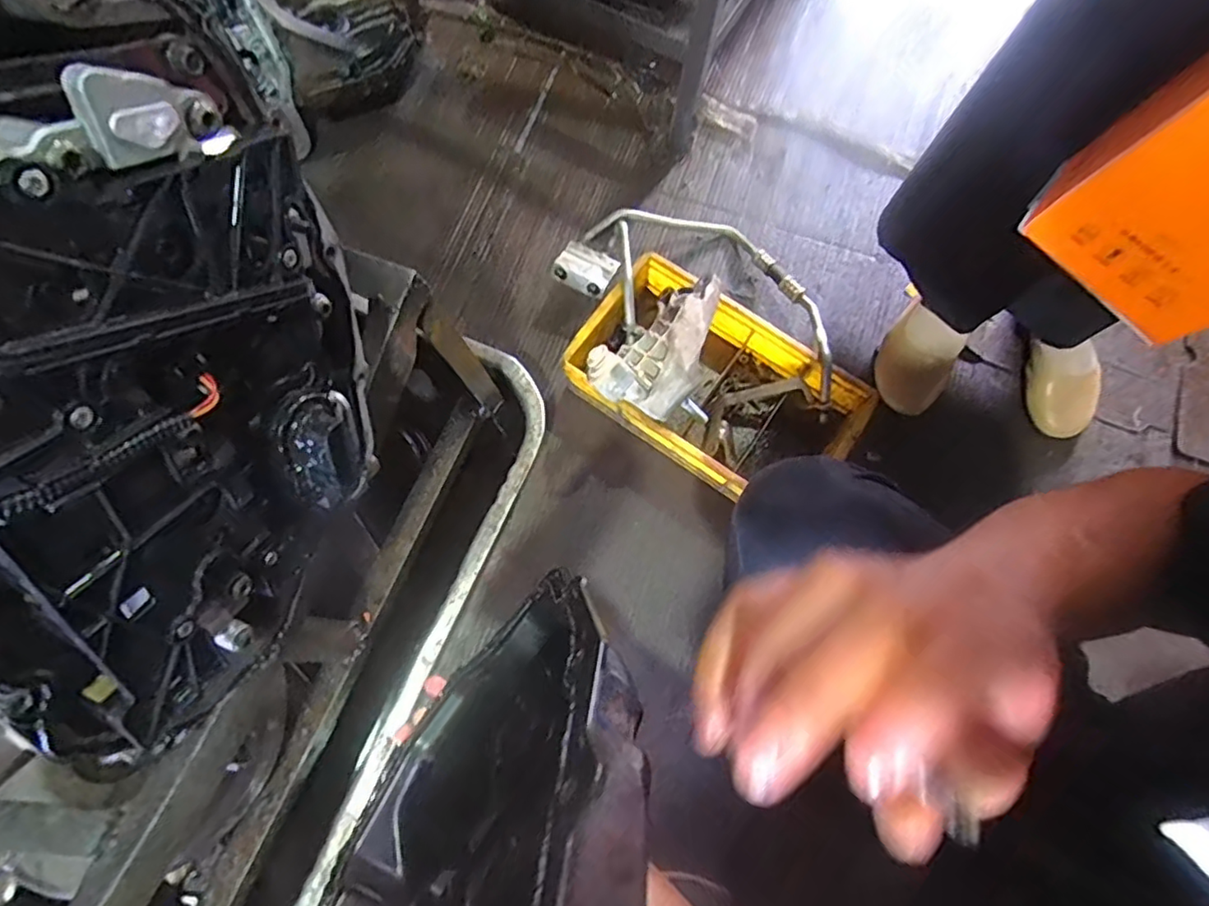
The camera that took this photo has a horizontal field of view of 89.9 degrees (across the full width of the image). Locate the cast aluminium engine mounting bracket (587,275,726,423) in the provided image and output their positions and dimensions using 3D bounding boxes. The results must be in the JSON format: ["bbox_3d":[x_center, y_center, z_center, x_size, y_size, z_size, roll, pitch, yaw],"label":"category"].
[{"bbox_3d":[0.074,-0.127,0.712,0.113,0.075,0.204,39,78,11],"label":"cast aluminium engine mounting bracket"}]

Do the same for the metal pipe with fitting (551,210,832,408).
[{"bbox_3d":[0.139,-0.228,0.814,0.388,0.083,0.230,20,75,7],"label":"metal pipe with fitting"}]

